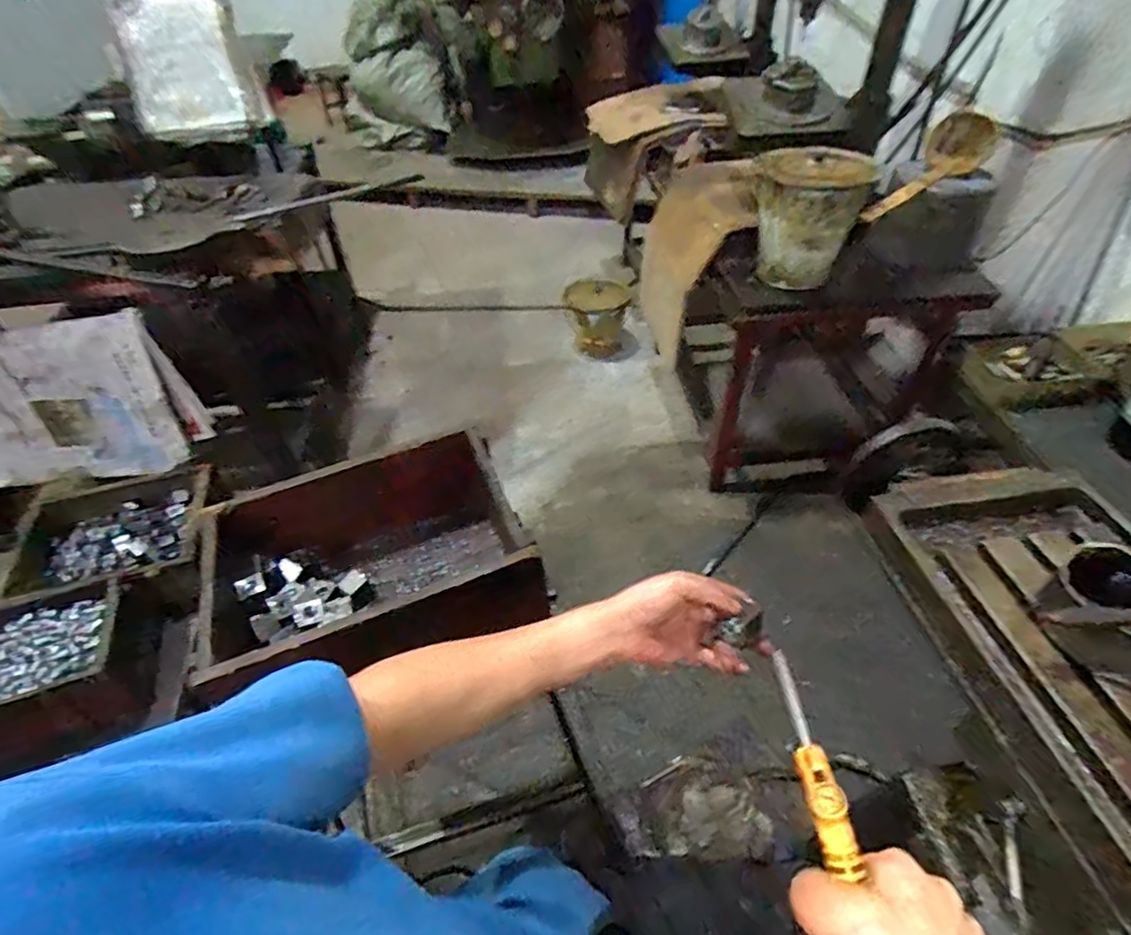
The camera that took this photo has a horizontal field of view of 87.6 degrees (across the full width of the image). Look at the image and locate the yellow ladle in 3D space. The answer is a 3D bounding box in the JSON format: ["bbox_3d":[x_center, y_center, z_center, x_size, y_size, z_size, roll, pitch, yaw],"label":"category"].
[{"bbox_3d":[0.812,-0.663,1.290,0.131,0.099,0.429,33,55,30],"label":"yellow ladle"}]

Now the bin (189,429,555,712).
[{"bbox_3d":[-0.228,0.127,0.699,0.332,0.145,0.253,-20,48,-16],"label":"bin"}]

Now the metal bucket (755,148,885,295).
[{"bbox_3d":[0.536,-0.550,1.335,0.231,0.287,0.231,12,47,14],"label":"metal bucket"}]

